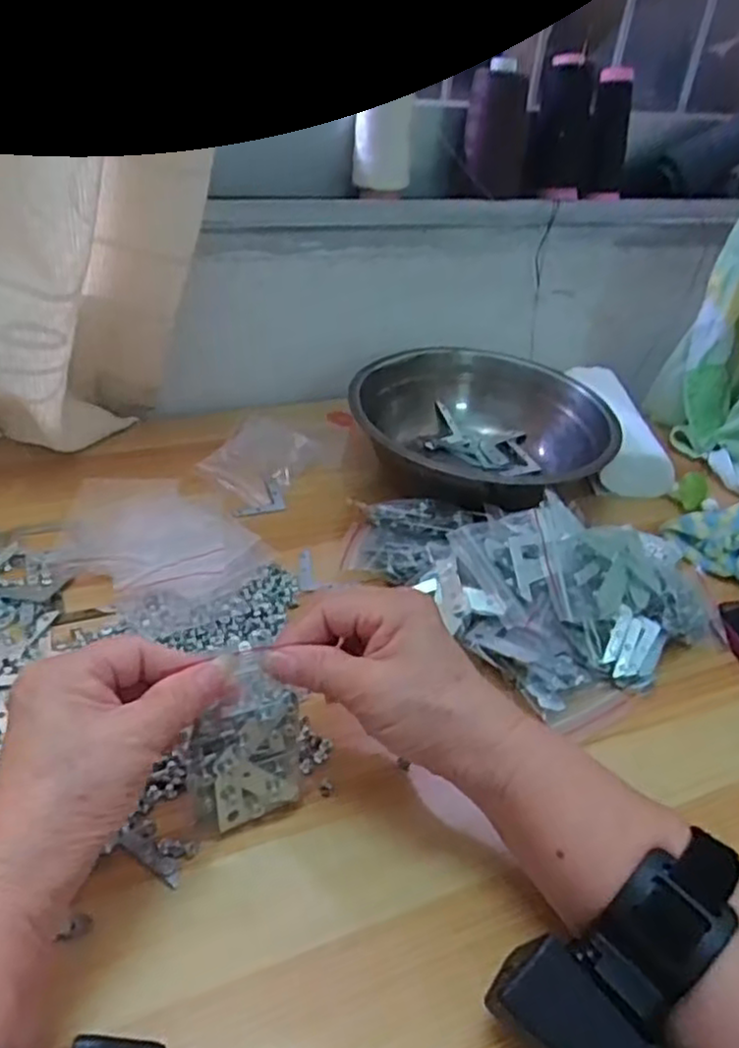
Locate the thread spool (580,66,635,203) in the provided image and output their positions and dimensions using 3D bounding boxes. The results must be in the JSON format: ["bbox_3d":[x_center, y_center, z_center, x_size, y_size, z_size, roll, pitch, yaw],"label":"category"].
[{"bbox_3d":[0.232,-0.376,0.699,0.040,0.108,0.038,14,38,12],"label":"thread spool"}]

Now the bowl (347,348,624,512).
[{"bbox_3d":[0.090,-0.075,0.608,0.205,0.072,0.205,3,37,-2],"label":"bowl"}]

